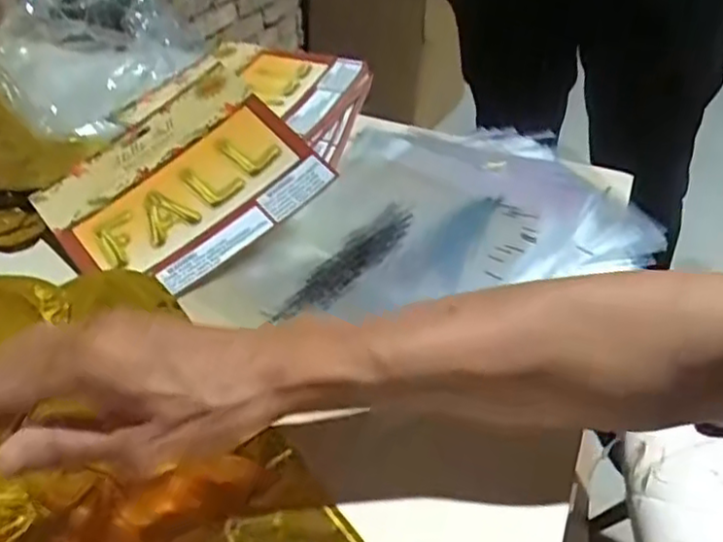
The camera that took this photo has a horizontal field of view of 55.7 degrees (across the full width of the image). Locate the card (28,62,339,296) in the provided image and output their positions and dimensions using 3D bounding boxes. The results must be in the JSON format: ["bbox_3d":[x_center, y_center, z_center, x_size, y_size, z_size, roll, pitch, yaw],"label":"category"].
[{"bbox_3d":[-0.145,-0.070,0.538,0.188,0.009,0.168,-41,65,-13],"label":"card"}]

